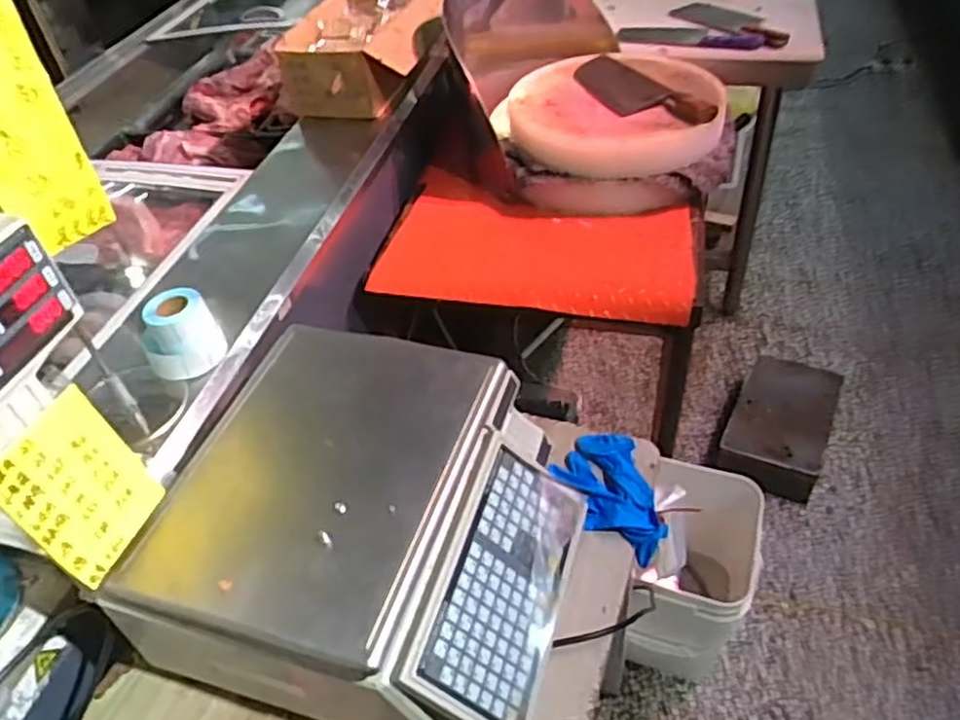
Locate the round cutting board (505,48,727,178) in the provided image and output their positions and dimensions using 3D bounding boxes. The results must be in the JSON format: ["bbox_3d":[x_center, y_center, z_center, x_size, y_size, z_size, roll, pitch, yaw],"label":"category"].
[{"bbox_3d":[0.261,-0.507,1.454,0.413,0.073,0.409,0,45,7],"label":"round cutting board"}]

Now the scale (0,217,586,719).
[{"bbox_3d":[-0.135,0.062,0.673,0.429,0.442,0.357,9,47,16],"label":"scale"}]

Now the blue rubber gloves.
[{"bbox_3d":[0.154,0.163,0.897,0.108,0.025,0.180,-9,45,-2],"label":"blue rubber gloves"}]

